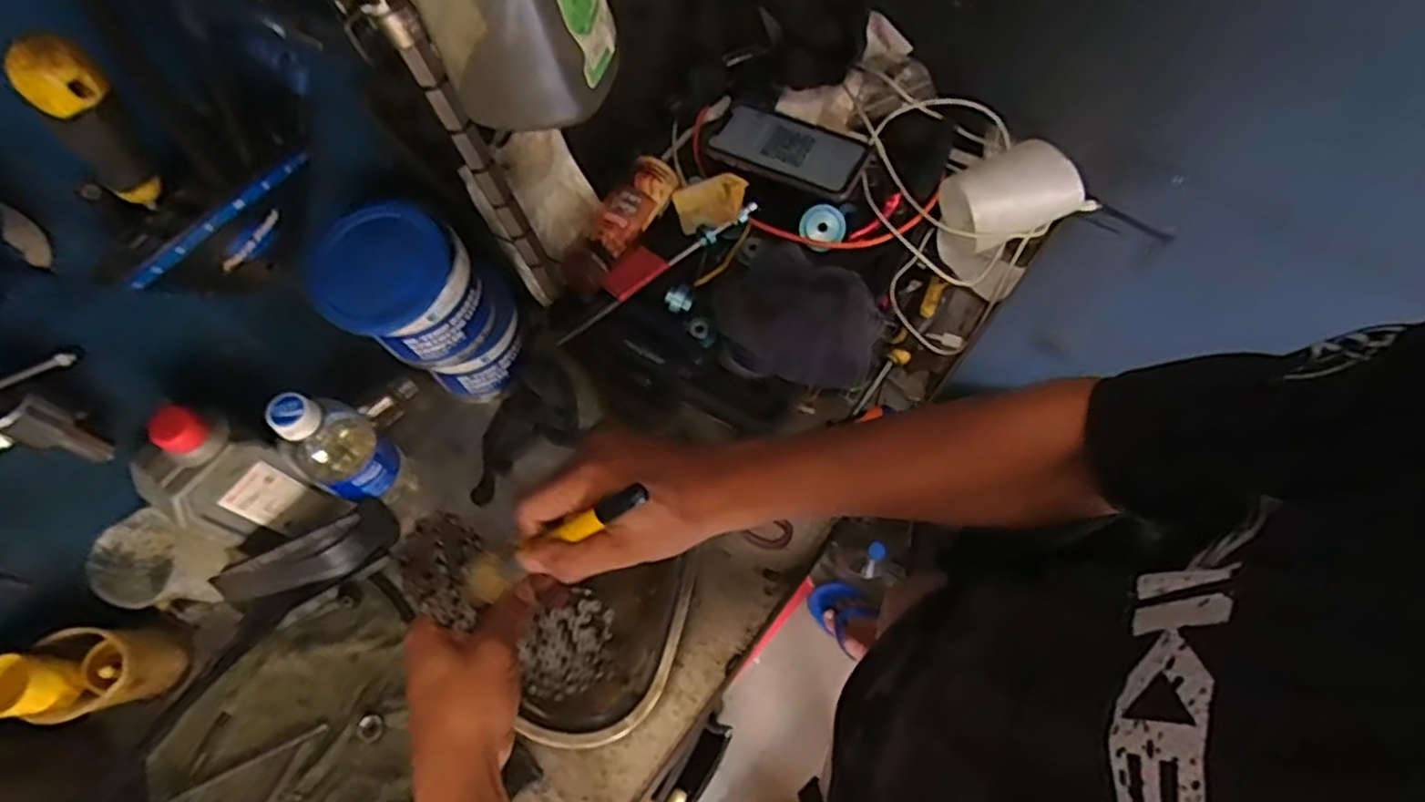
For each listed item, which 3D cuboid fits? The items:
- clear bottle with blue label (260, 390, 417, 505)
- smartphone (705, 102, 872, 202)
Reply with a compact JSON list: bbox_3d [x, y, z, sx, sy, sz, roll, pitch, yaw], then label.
[{"bbox_3d":[-0.307,0.037,0.591,0.075,0.167,0.059,33,70,13],"label":"clear bottle with blue label"},{"bbox_3d":[0.071,-0.244,0.684,0.148,0.007,0.079,26,69,13],"label":"smartphone"}]

